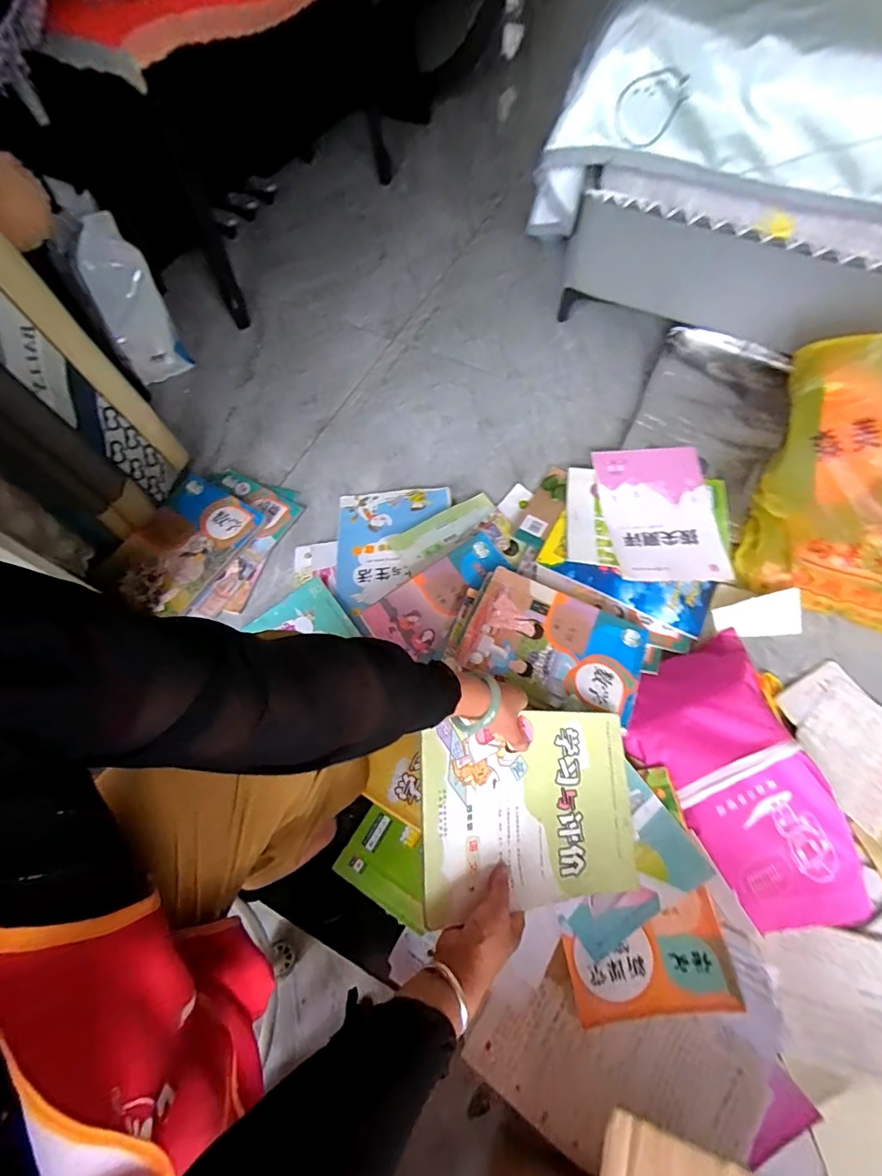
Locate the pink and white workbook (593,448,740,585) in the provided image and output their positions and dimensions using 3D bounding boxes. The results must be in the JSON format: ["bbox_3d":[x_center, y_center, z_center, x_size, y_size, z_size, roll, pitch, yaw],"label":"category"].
[{"bbox_3d":[0.389,-0.136,0.866,0.193,0.011,0.273,-3,64,-1],"label":"pink and white workbook"}]

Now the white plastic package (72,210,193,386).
[{"bbox_3d":[-0.597,-0.535,0.949,0.125,0.301,0.059,-33,69,-12],"label":"white plastic package"}]

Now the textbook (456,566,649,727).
[{"bbox_3d":[0.168,0.088,0.728,0.260,0.014,0.189,22,60,9],"label":"textbook"}]

